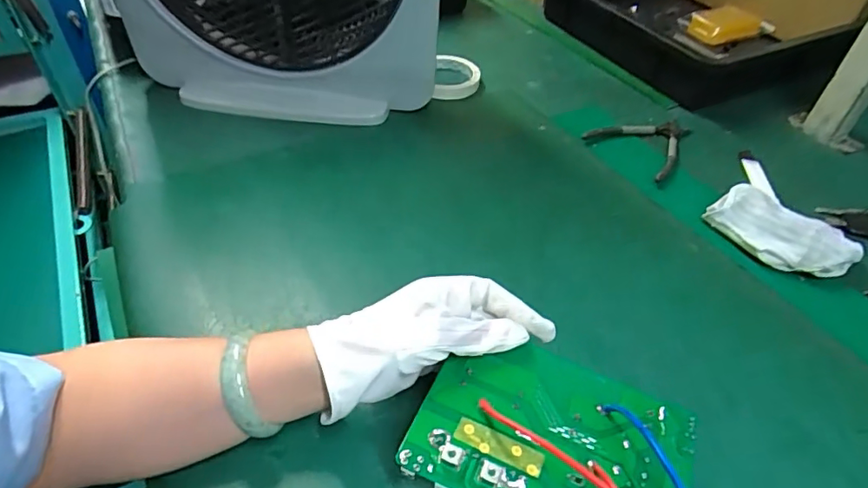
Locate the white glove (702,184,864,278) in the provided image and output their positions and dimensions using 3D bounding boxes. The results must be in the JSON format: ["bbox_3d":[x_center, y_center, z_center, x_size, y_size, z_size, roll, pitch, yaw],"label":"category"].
[{"bbox_3d":[0.335,-0.009,0.510,0.071,0.035,0.117,-24,51,-26],"label":"white glove"}]

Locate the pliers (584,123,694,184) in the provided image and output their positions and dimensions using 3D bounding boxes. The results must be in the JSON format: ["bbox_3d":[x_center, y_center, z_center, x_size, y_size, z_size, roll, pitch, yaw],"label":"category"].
[{"bbox_3d":[0.258,-0.127,0.635,0.120,0.008,0.106,-30,54,-30],"label":"pliers"}]

